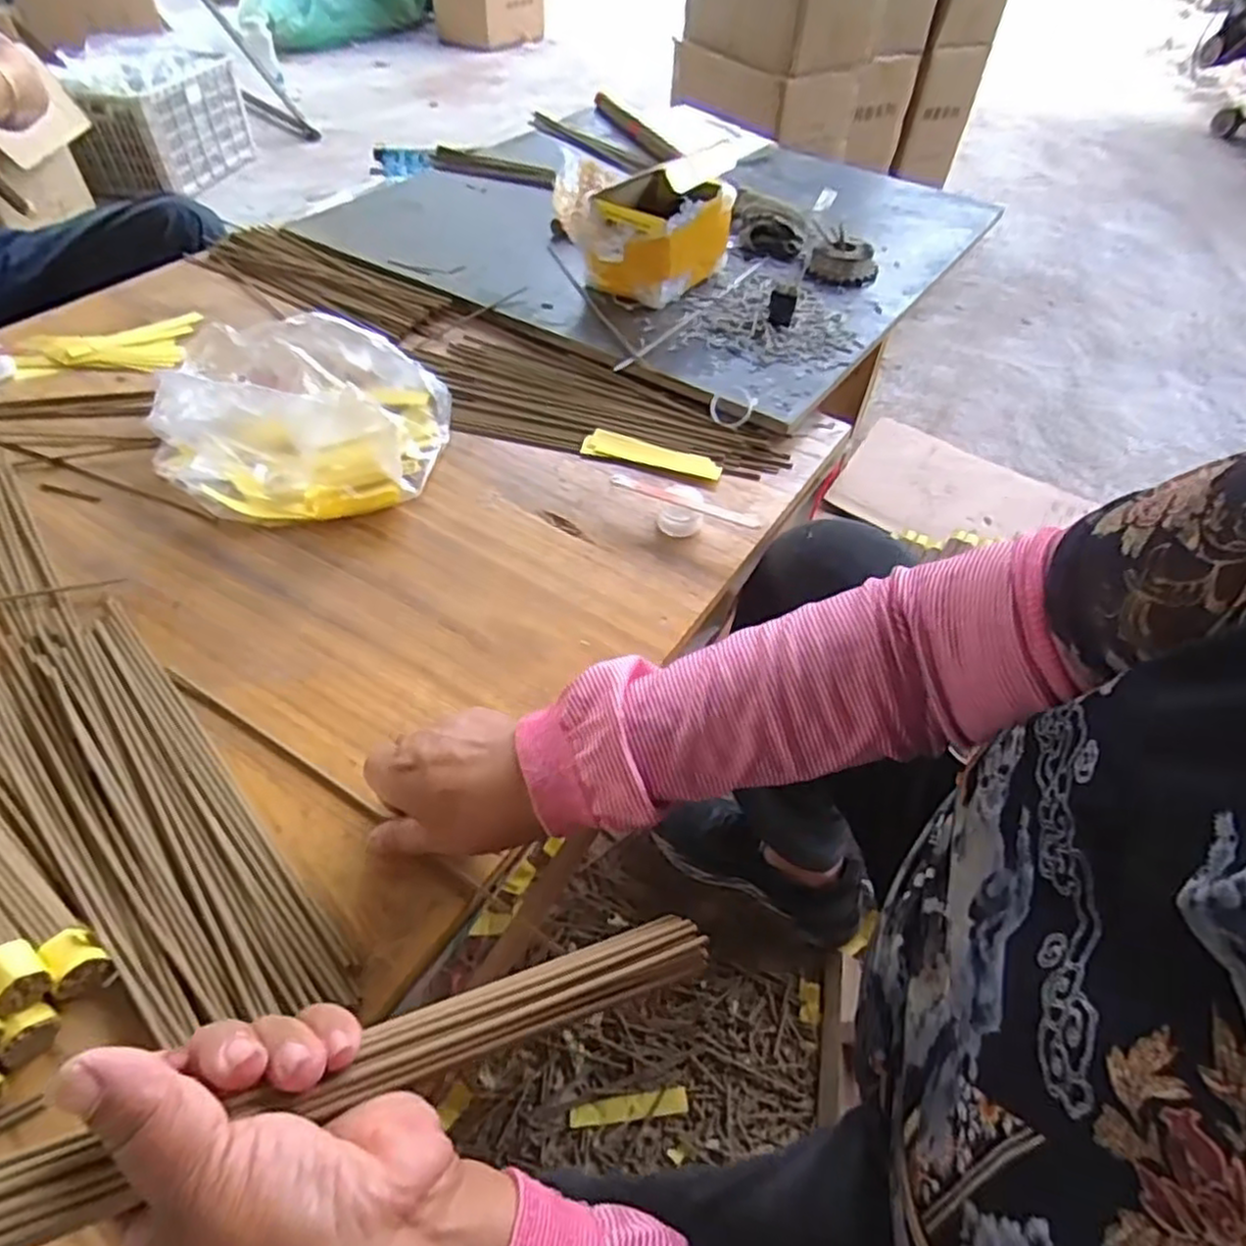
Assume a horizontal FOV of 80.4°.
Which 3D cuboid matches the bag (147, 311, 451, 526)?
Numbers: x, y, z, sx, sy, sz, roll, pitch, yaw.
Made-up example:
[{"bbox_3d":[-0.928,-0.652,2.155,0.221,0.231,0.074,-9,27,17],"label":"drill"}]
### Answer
[{"bbox_3d":[-0.265,-0.179,0.587,0.214,0.096,0.176,3,48,0],"label":"bag"}]

